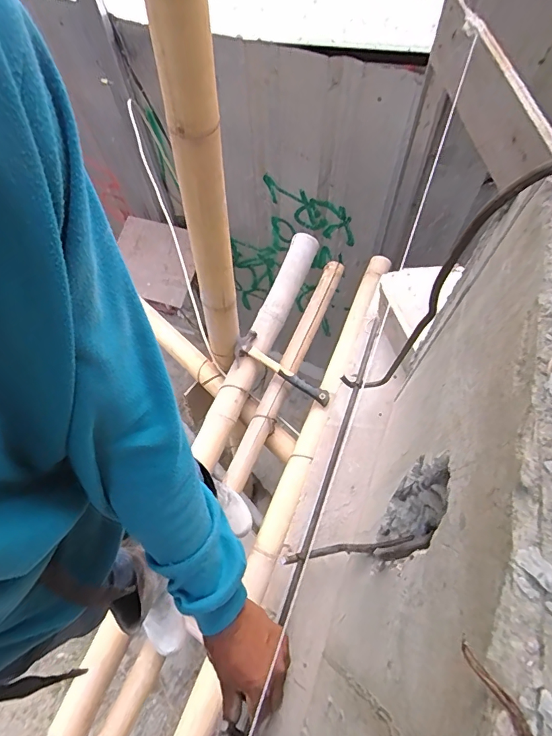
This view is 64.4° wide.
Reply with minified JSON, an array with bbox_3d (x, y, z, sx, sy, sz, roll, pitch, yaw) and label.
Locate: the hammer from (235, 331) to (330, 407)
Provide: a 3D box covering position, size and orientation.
[{"bbox_3d":[0.007,0.019,1.358,0.341,0.046,0.114,39,70,19],"label":"hammer"}]

